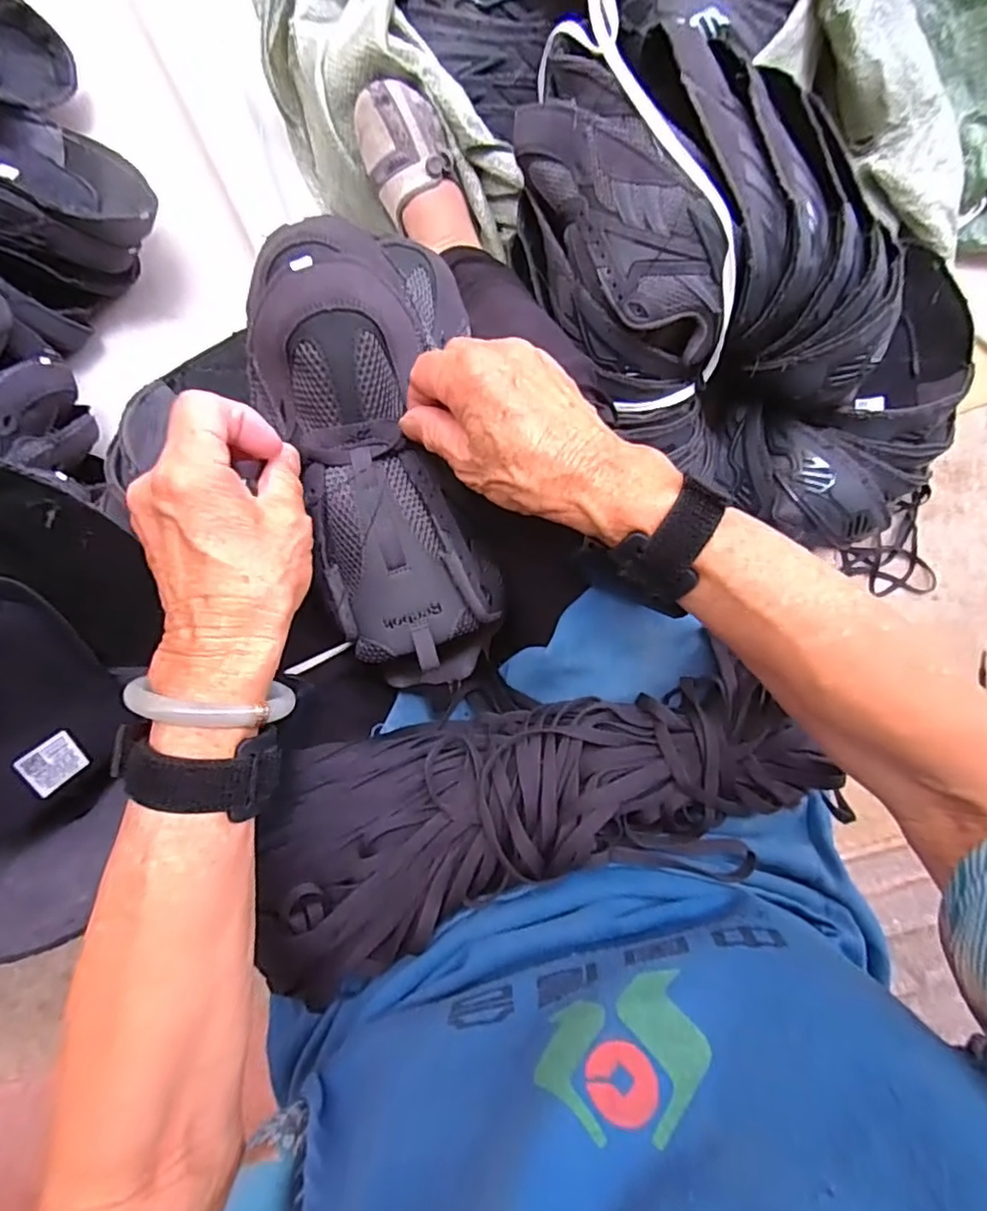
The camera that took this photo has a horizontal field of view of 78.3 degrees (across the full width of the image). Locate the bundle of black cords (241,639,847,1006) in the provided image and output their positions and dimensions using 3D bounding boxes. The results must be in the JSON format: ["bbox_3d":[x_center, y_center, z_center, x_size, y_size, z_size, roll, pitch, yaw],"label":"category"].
[{"bbox_3d":[0.015,0.120,0.347,0.321,0.066,0.124,-15,98,-2],"label":"bundle of black cords"}]

